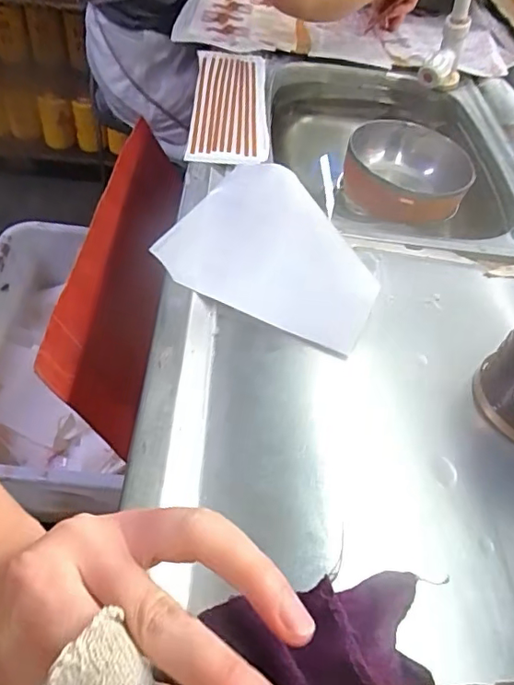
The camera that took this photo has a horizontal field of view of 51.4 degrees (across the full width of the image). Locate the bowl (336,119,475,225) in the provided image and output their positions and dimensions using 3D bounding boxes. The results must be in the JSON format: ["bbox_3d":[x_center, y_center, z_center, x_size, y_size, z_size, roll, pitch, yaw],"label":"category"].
[{"bbox_3d":[0.171,-0.192,0.628,0.133,0.067,0.143,4,48,-4],"label":"bowl"}]

